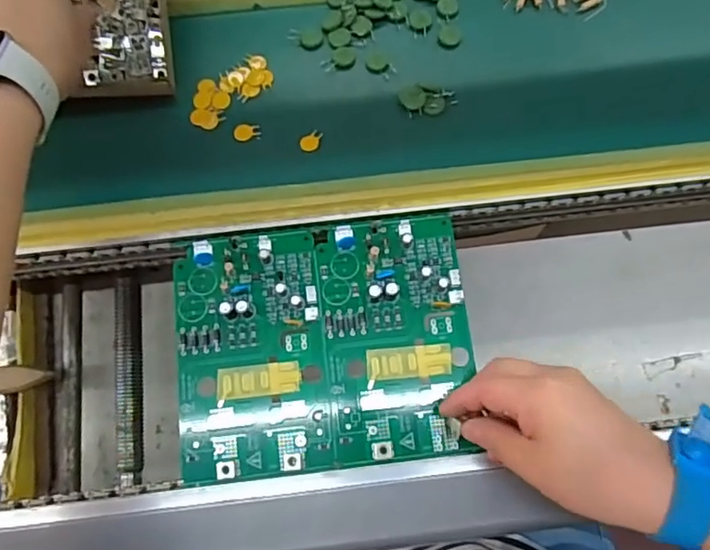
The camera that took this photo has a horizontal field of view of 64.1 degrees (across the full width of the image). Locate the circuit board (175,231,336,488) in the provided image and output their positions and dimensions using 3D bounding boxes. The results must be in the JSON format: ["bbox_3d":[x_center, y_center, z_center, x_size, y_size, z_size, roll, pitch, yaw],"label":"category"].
[{"bbox_3d":[-0.069,0.049,0.371,0.096,0.013,0.155,-6,76,-1],"label":"circuit board"}]

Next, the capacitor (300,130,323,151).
[{"bbox_3d":[-0.030,-0.096,0.404,0.018,0.004,0.012,-37,79,-8],"label":"capacitor"}]

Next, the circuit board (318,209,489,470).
[{"bbox_3d":[0.028,0.039,0.374,0.095,0.011,0.157,-6,76,-1],"label":"circuit board"}]

